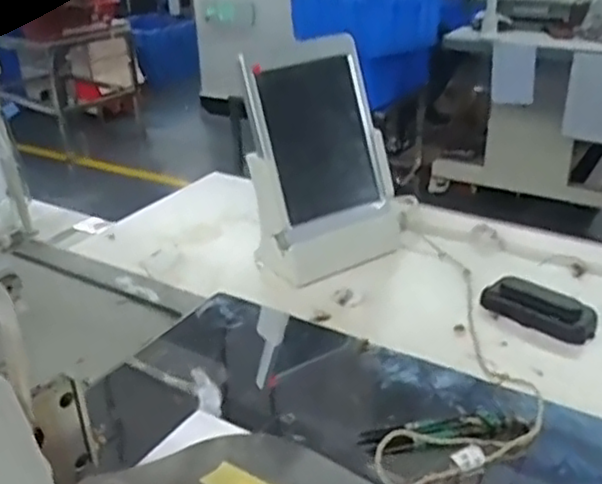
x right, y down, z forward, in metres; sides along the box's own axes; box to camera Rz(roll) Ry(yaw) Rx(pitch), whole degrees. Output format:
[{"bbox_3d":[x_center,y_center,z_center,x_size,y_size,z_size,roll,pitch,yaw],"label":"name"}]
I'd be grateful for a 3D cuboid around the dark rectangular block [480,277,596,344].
[{"bbox_3d":[0.235,0.062,0.681,0.106,0.017,0.052,22,35,39],"label":"dark rectangular block"}]

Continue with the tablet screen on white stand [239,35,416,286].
[{"bbox_3d":[0.019,-0.095,0.794,0.177,0.249,0.062,-20,11,-32],"label":"tablet screen on white stand"}]

